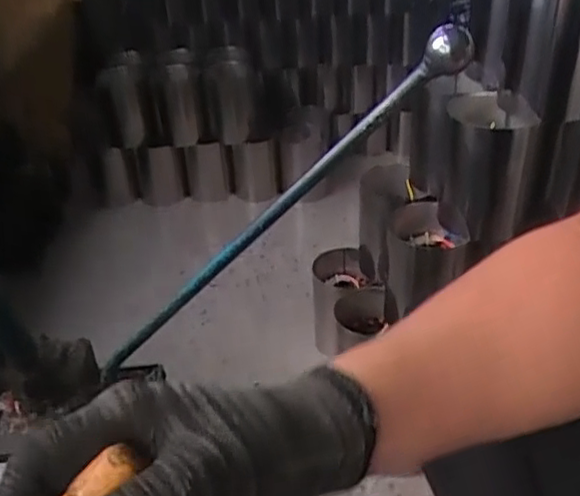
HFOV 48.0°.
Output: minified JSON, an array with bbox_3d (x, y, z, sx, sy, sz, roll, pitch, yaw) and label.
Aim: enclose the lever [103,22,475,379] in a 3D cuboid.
[{"bbox_3d":[-0.028,-0.014,0.500,0.409,0.028,0.035,-41,21,27],"label":"lever"}]

